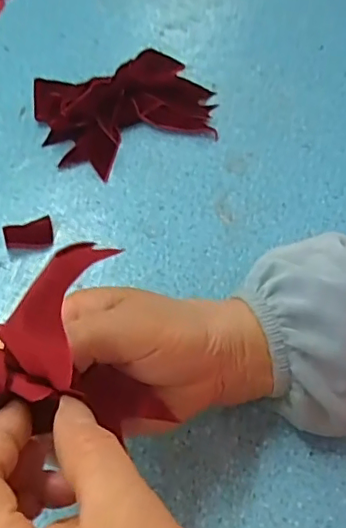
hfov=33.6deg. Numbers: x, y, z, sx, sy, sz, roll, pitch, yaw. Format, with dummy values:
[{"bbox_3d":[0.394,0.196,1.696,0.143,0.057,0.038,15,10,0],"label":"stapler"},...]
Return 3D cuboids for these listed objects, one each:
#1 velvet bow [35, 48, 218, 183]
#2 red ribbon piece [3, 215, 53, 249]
[{"bbox_3d":[-0.036,-0.137,0.479,0.150,0.035,0.116,-18,57,-17],"label":"velvet bow"},{"bbox_3d":[-0.103,-0.021,0.412,0.034,0.004,0.026,-14,56,-14],"label":"red ribbon piece"}]

